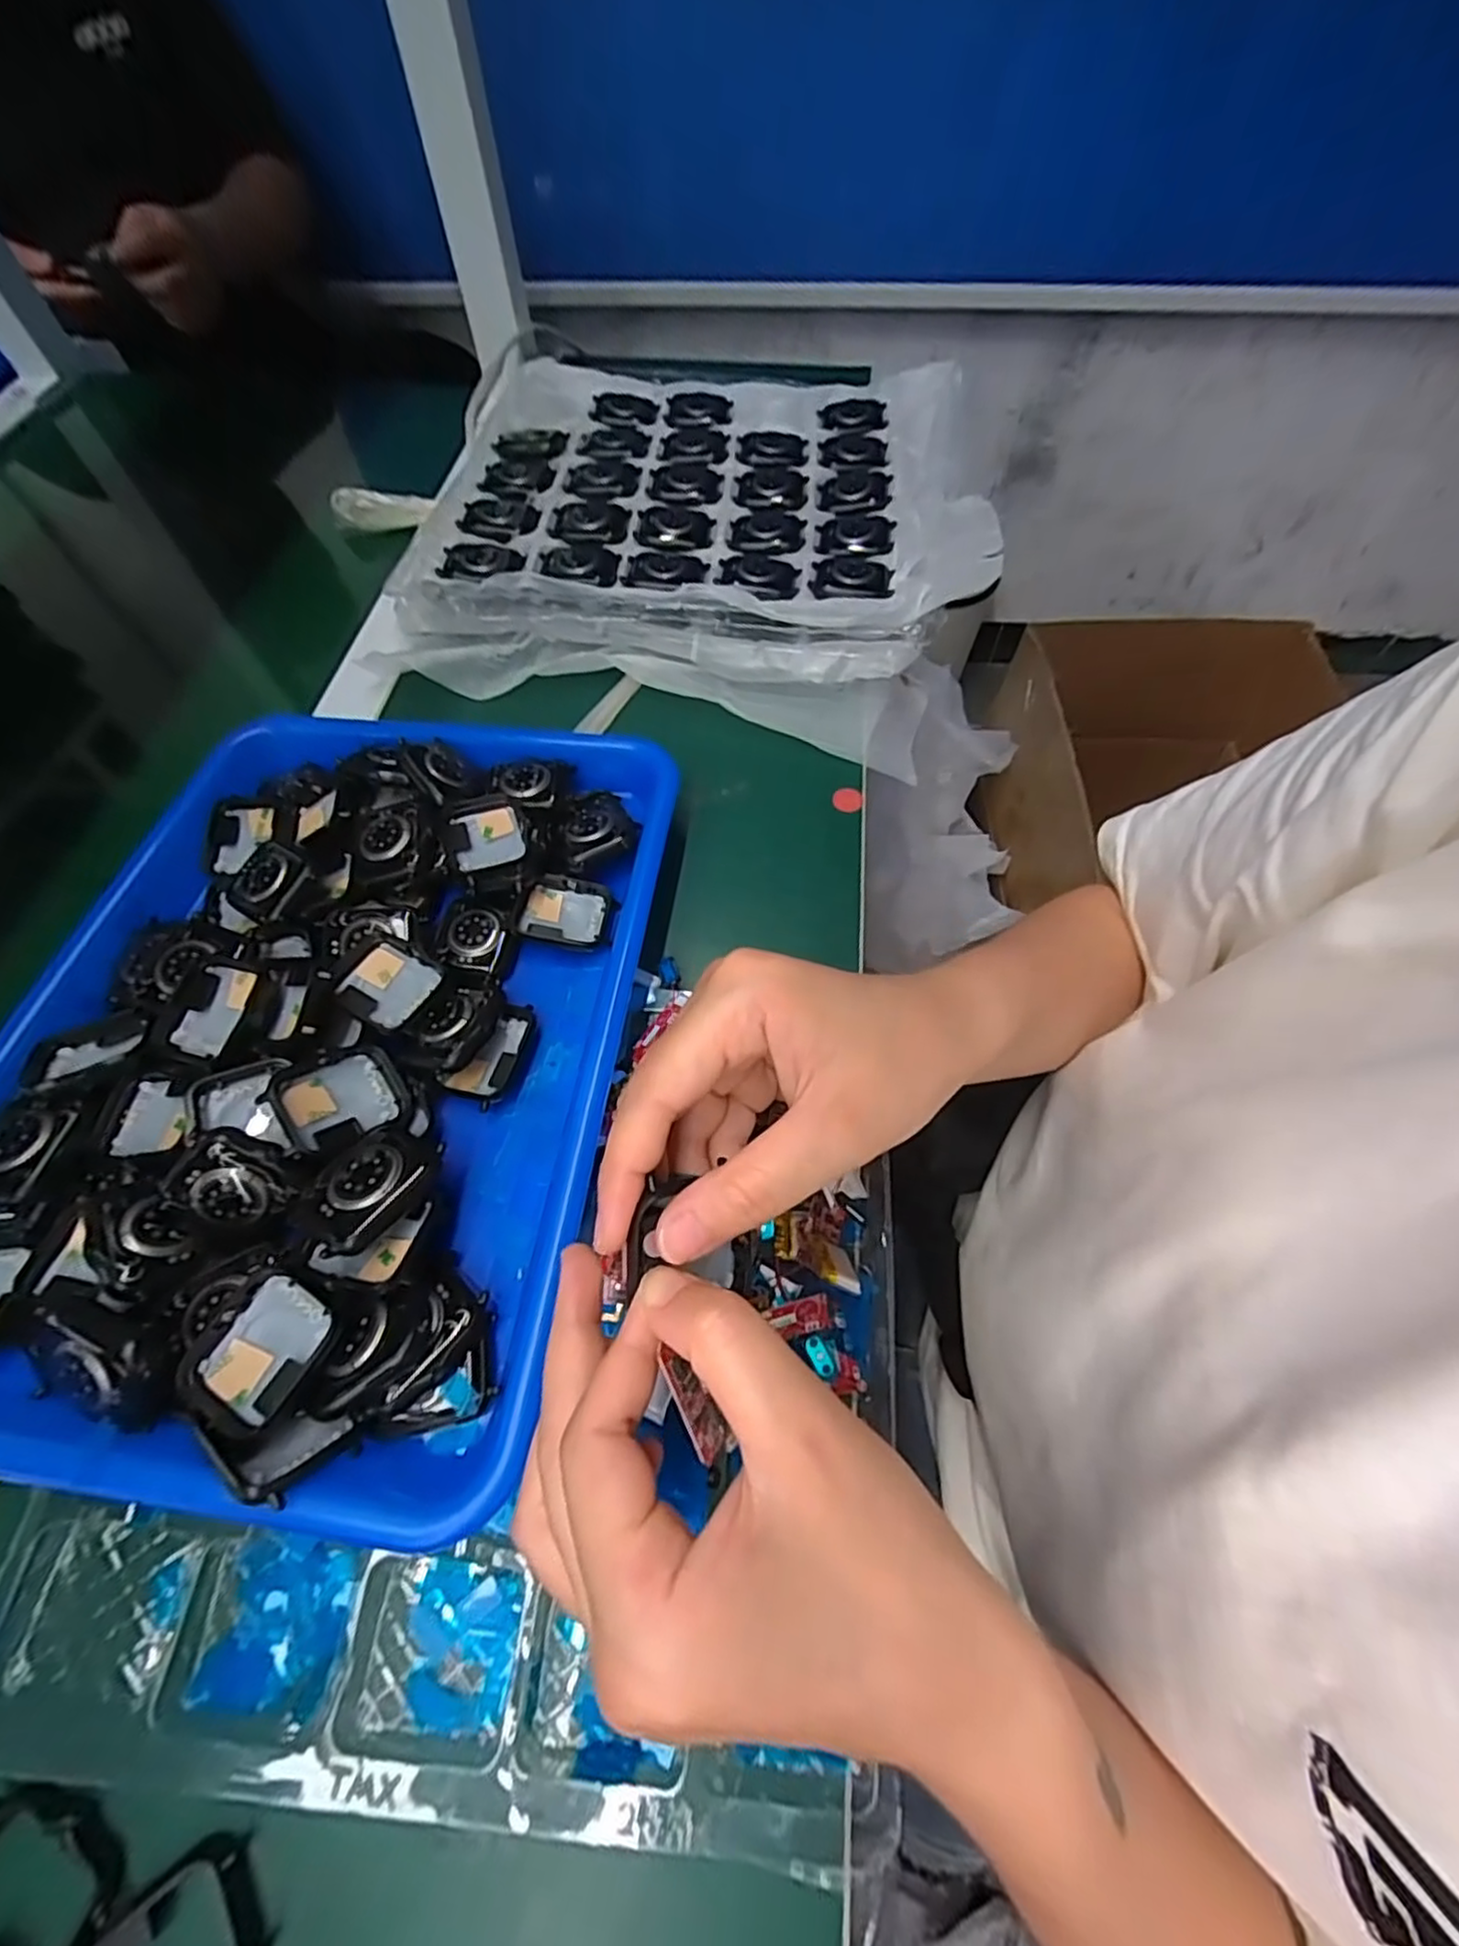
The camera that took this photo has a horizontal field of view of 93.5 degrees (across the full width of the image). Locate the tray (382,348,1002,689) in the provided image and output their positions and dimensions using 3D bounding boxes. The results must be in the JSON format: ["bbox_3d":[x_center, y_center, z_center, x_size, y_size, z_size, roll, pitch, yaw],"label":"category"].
[{"bbox_3d":[-0.015,-0.293,0.435,0.340,0.050,0.238,9,62,6],"label":"tray"}]

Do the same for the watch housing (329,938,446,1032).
[{"bbox_3d":[-0.141,0.005,0.284,0.038,0.010,0.035,25,65,14],"label":"watch housing"}]

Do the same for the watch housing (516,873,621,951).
[{"bbox_3d":[-0.075,-0.028,0.317,0.041,0.014,0.036,6,62,4],"label":"watch housing"}]

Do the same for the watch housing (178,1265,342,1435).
[{"bbox_3d":[-0.146,0.117,0.216,0.034,0.009,0.042,29,66,16],"label":"watch housing"}]

